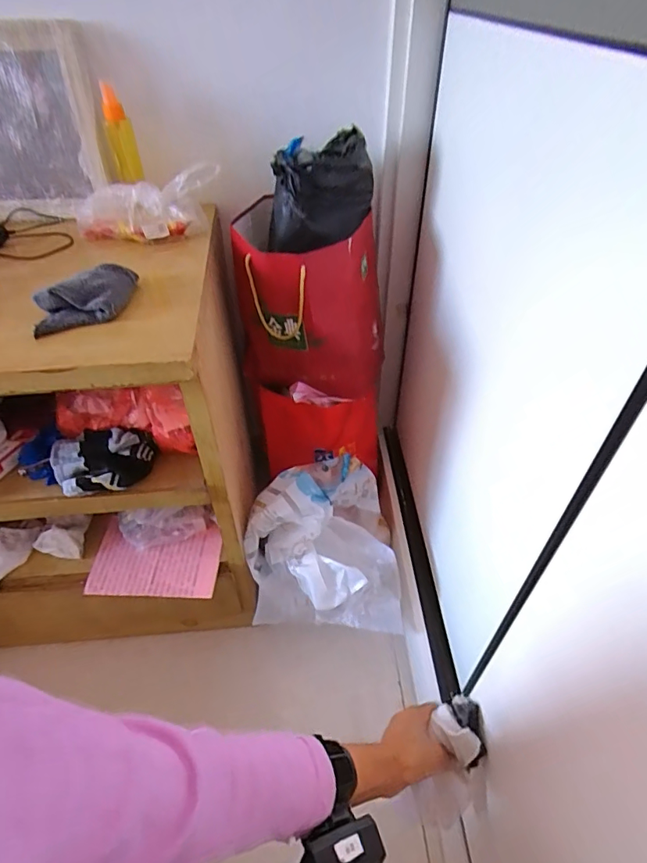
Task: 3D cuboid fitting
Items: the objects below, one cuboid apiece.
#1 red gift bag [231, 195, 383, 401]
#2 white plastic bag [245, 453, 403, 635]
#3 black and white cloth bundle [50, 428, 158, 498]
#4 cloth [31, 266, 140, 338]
[{"bbox_3d":[-0.025,-0.198,0.808,0.201,0.283,0.179,-22,45,-25],"label":"red gift bag"},{"bbox_3d":[0.001,0.196,0.834,0.251,0.230,0.215,-3,40,-5],"label":"white plastic bag"},{"bbox_3d":[-0.310,0.040,0.655,0.136,0.044,0.092,5,40,5],"label":"black and white cloth bundle"},{"bbox_3d":[-0.276,-0.157,0.557,0.119,0.041,0.076,-17,43,-19],"label":"cloth"}]

